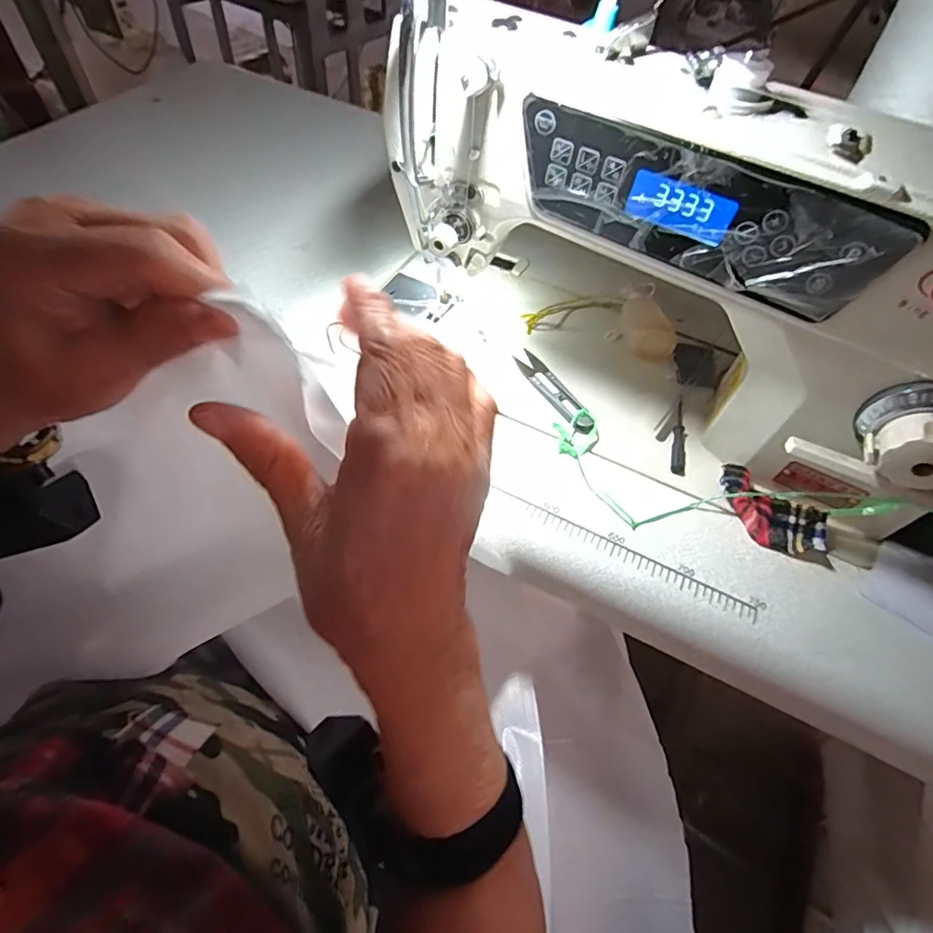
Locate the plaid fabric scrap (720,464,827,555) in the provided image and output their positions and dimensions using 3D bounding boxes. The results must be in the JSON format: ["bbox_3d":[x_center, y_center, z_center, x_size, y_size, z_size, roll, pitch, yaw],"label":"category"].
[{"bbox_3d":[0.220,0.033,0.378,0.079,0.019,0.045,34,59,17],"label":"plaid fabric scrap"}]

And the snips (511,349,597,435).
[{"bbox_3d":[0.075,-0.065,0.437,0.024,0.010,0.099,-24,61,-20],"label":"snips"}]

